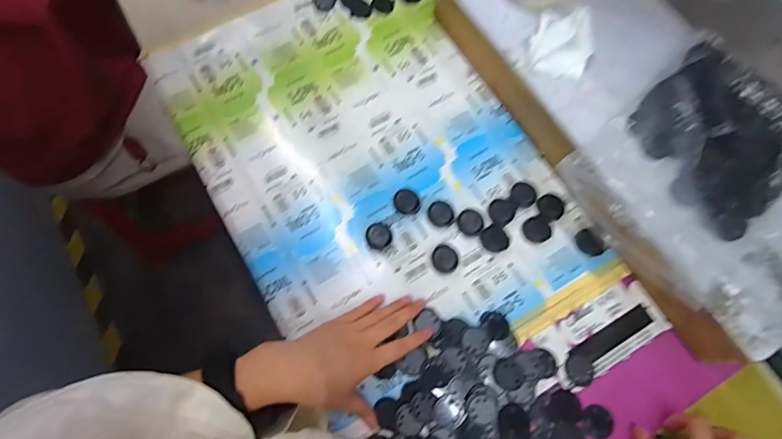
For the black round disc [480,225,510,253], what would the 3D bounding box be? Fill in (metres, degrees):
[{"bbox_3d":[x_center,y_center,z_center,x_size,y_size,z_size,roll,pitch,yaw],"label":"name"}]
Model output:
[{"bbox_3d":[0.110,0.021,0.460,0.024,0.013,0.028,-32,76,-9],"label":"black round disc"}]

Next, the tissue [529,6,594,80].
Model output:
[{"bbox_3d":[0.179,-0.184,0.449,0.060,0.025,0.070,22,74,6],"label":"tissue"}]

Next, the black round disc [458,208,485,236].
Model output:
[{"bbox_3d":[0.086,0.003,0.465,0.027,0.013,0.026,0,73,0],"label":"black round disc"}]

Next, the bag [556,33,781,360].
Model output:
[{"bbox_3d":[0.347,-0.018,0.400,0.311,0.038,0.264,41,77,11],"label":"bag"}]

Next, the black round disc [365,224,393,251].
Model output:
[{"bbox_3d":[-0.012,0.018,0.460,0.027,0.012,0.027,0,73,0],"label":"black round disc"}]

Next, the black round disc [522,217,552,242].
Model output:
[{"bbox_3d":[0.158,0.011,0.466,0.029,0.004,0.027,0,73,0],"label":"black round disc"}]

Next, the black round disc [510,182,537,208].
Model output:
[{"bbox_3d":[0.145,-0.026,0.476,0.026,0.006,0.026,0,73,0],"label":"black round disc"}]

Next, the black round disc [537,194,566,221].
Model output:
[{"bbox_3d":[0.174,-0.013,0.471,0.028,0.004,0.026,0,73,0],"label":"black round disc"}]

